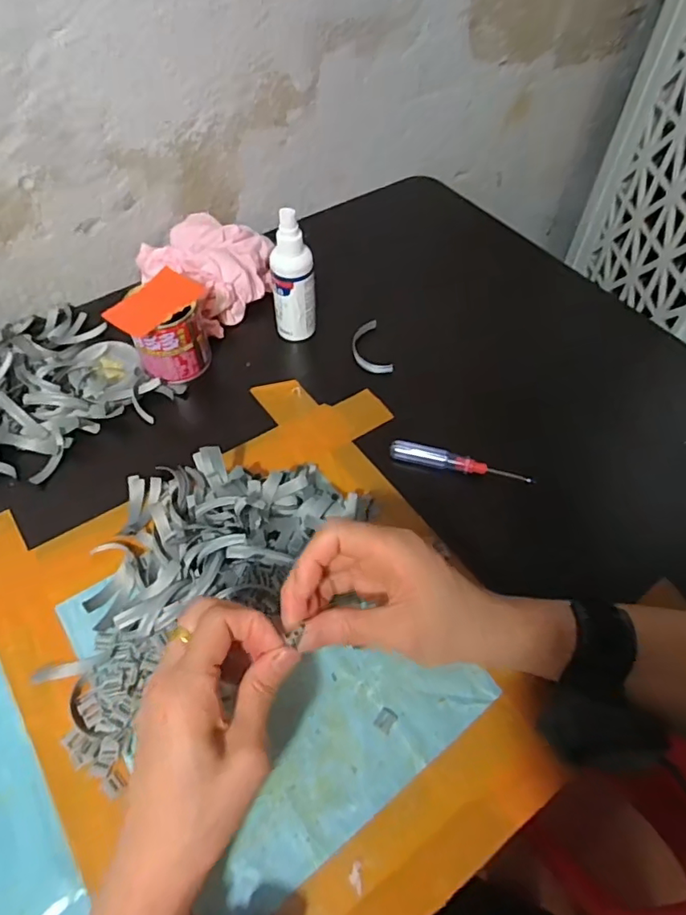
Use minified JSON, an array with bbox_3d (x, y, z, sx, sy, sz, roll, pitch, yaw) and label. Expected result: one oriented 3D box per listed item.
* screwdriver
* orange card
[{"bbox_3d":[0.100,0.004,0.469,0.119,0.017,0.014,12,56,8],"label":"screwdriver"},{"bbox_3d":[-0.166,-0.138,0.486,0.047,0.005,0.078,34,64,14],"label":"orange card"}]

